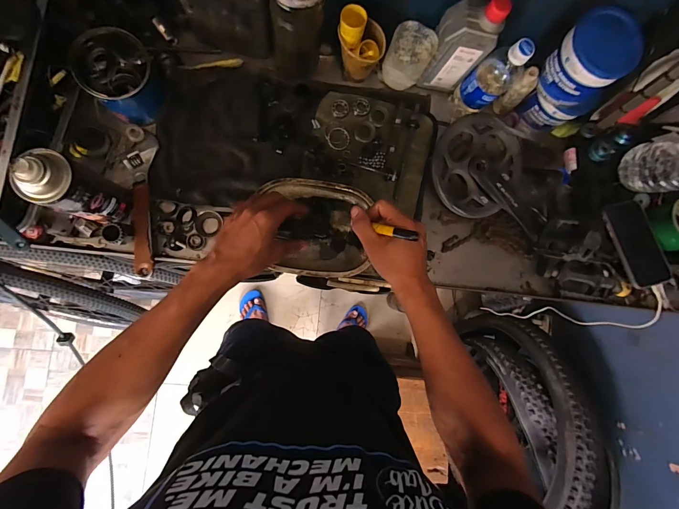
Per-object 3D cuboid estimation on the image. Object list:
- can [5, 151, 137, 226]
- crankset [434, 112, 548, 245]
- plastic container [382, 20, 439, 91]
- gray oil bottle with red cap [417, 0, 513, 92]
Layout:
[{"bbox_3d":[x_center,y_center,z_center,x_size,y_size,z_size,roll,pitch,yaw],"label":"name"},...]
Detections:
[{"bbox_3d":[-0.344,-0.083,0.438,0.063,0.179,0.066,8,86,-9],"label":"can"},{"bbox_3d":[0.280,-0.141,0.603,0.244,0.046,0.167,23,84,-7],"label":"crankset"},{"bbox_3d":[0.113,-0.330,0.566,0.069,0.094,0.066,1,87,-9],"label":"plastic container"},{"bbox_3d":[0.193,-0.337,0.535,0.079,0.170,0.054,5,86,-9],"label":"gray oil bottle with red cap"}]

